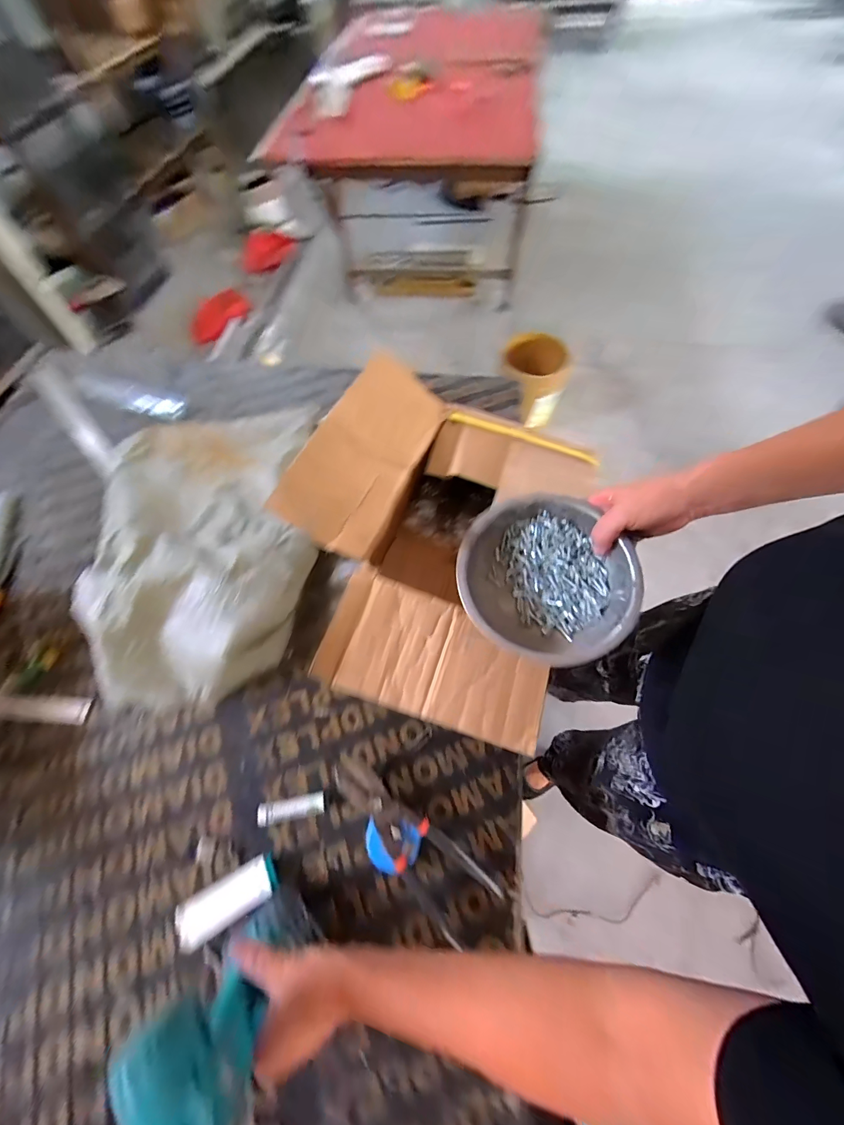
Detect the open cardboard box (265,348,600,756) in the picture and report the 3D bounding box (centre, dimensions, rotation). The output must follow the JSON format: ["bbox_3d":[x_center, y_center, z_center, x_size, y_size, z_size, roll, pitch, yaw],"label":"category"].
[{"bbox_3d":[0.018,-0.035,0.588,0.390,0.241,0.485,20,66,11],"label":"open cardboard box"}]

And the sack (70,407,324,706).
[{"bbox_3d":[-0.377,-0.067,0.670,0.362,0.126,0.580,-9,64,-3],"label":"sack"}]

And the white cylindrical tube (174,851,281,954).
[{"bbox_3d":[-0.240,0.418,0.474,0.121,0.036,0.047,-27,66,-11],"label":"white cylindrical tube"}]

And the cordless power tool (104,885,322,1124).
[{"bbox_3d":[-0.154,0.393,0.348,0.078,0.259,0.126,-25,80,-10],"label":"cordless power tool"}]

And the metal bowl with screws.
[{"bbox_3d":[0.127,0.018,0.420,0.173,0.074,0.163,-1,64,1],"label":"metal bowl with screws"}]

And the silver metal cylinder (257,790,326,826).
[{"bbox_3d":[-0.178,0.335,0.523,0.090,0.018,0.025,-10,64,-3],"label":"silver metal cylinder"}]

